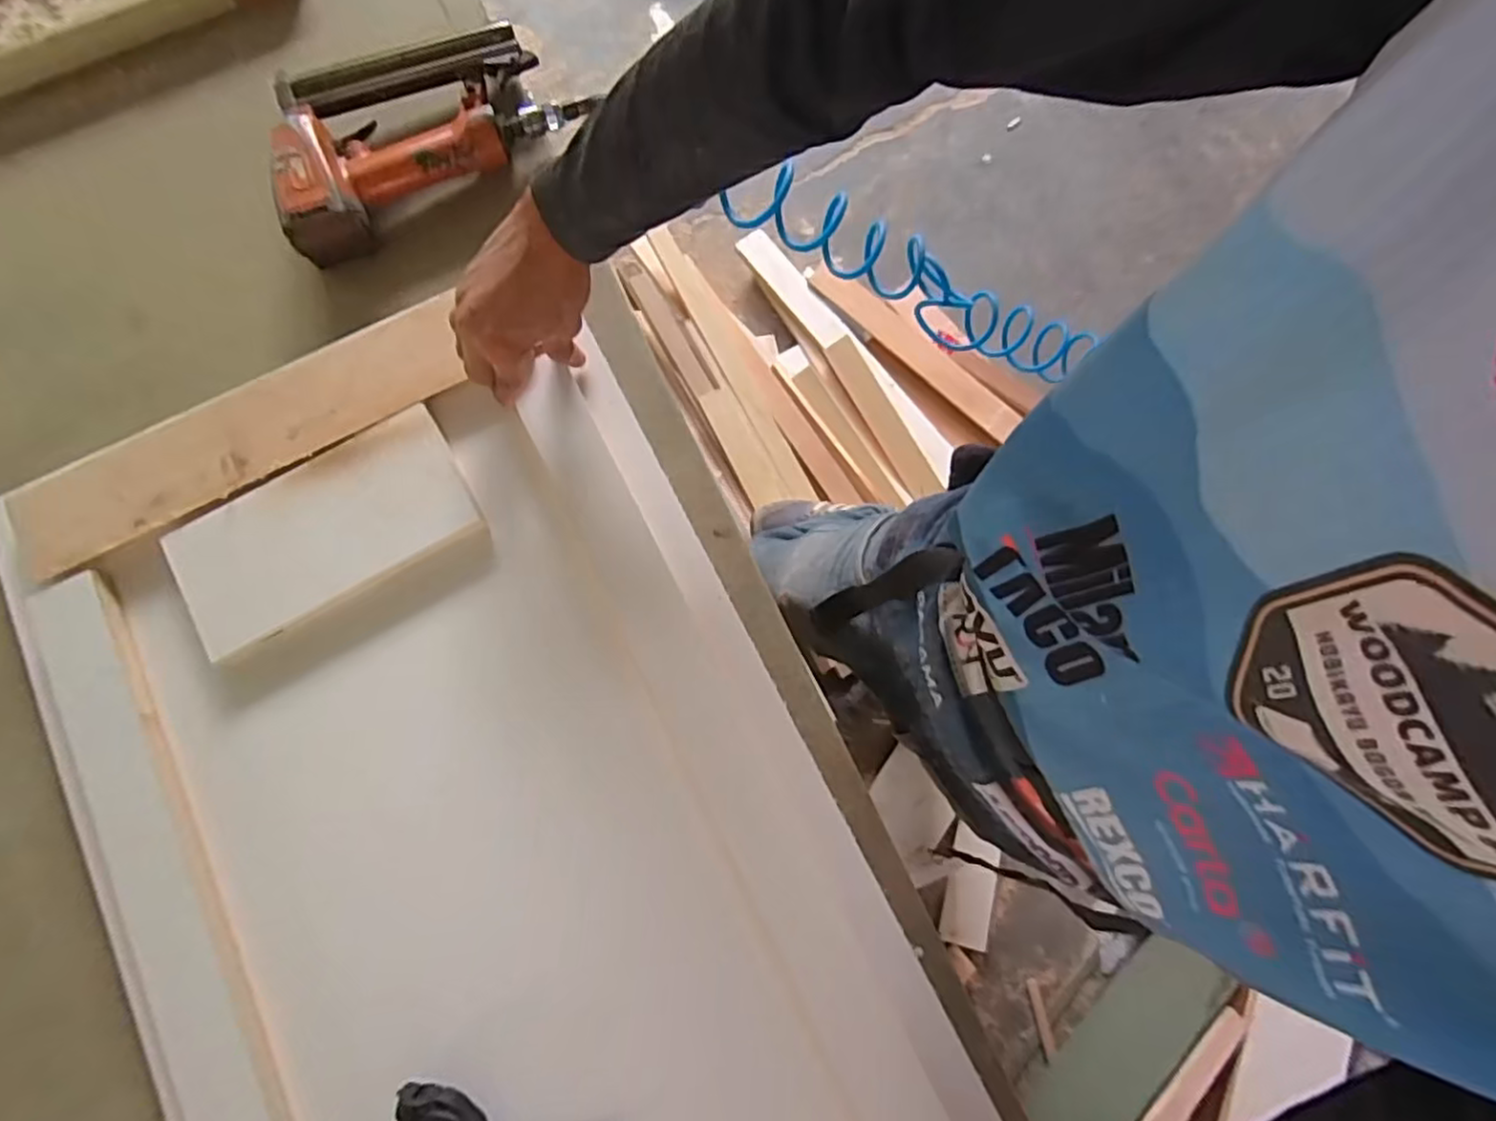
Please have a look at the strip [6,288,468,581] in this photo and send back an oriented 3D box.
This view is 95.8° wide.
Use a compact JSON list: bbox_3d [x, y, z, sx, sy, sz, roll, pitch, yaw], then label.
[{"bbox_3d":[-0.392,-0.107,0.531,0.342,0.014,0.090,-28,76,-7],"label":"strip"}]

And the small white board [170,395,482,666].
[{"bbox_3d":[-0.326,-0.023,0.523,0.219,0.017,0.113,-31,81,-5],"label":"small white board"}]

